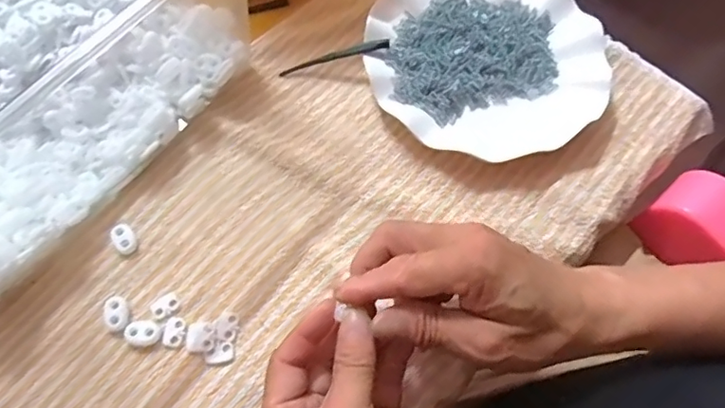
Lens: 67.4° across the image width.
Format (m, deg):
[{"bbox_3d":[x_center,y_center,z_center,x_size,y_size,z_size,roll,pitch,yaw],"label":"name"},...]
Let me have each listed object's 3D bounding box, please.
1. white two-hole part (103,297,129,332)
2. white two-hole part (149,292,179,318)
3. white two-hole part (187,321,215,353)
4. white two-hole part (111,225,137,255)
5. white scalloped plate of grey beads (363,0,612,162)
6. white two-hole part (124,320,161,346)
[{"bbox_3d":[-0.162,0.072,0.358,0.015,0.008,0.023,-14,67,-3],"label":"white two-hole part"},{"bbox_3d":[-0.130,0.066,0.358,0.014,0.004,0.017,42,75,18],"label":"white two-hole part"},{"bbox_3d":[-0.104,0.085,0.350,0.018,0.005,0.019,-1,67,2],"label":"white two-hole part"},{"bbox_3d":[-0.166,0.025,0.378,0.013,0.010,0.023,-31,69,-10],"label":"white two-hole part"},{"bbox_3d":[0.097,-0.116,0.426,0.179,0.024,0.179,-1,67,2],"label":"white scalloped plate of grey beads"},{"bbox_3d":[-0.141,0.083,0.350,0.022,0.006,0.016,-3,67,1],"label":"white two-hole part"}]

